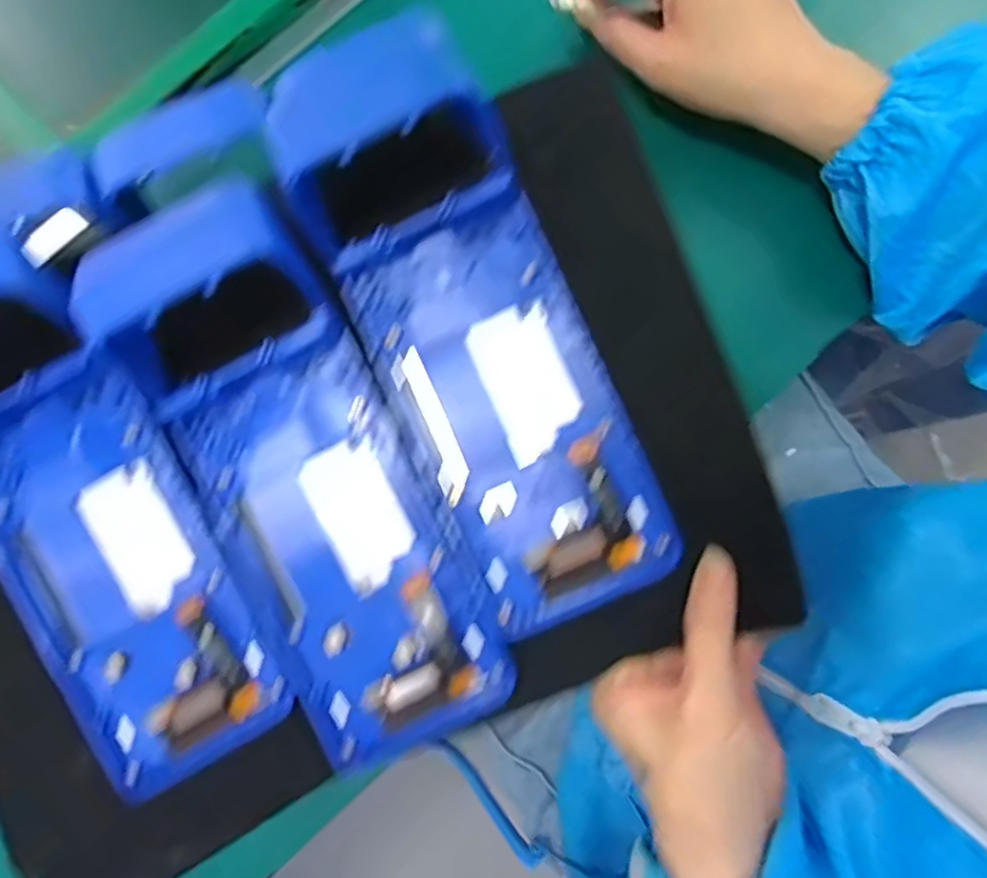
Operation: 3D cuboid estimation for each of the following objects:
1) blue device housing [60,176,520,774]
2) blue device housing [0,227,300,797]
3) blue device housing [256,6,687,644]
[{"bbox_3d":[-0.075,0.017,0.266,0.084,0.041,0.225,-28,95,-4],"label":"blue device housing"},{"bbox_3d":[-0.165,0.032,0.272,0.085,0.042,0.217,-28,97,-4],"label":"blue device housing"},{"bbox_3d":[-0.005,-0.039,0.266,0.095,0.043,0.228,-26,96,-4],"label":"blue device housing"}]

